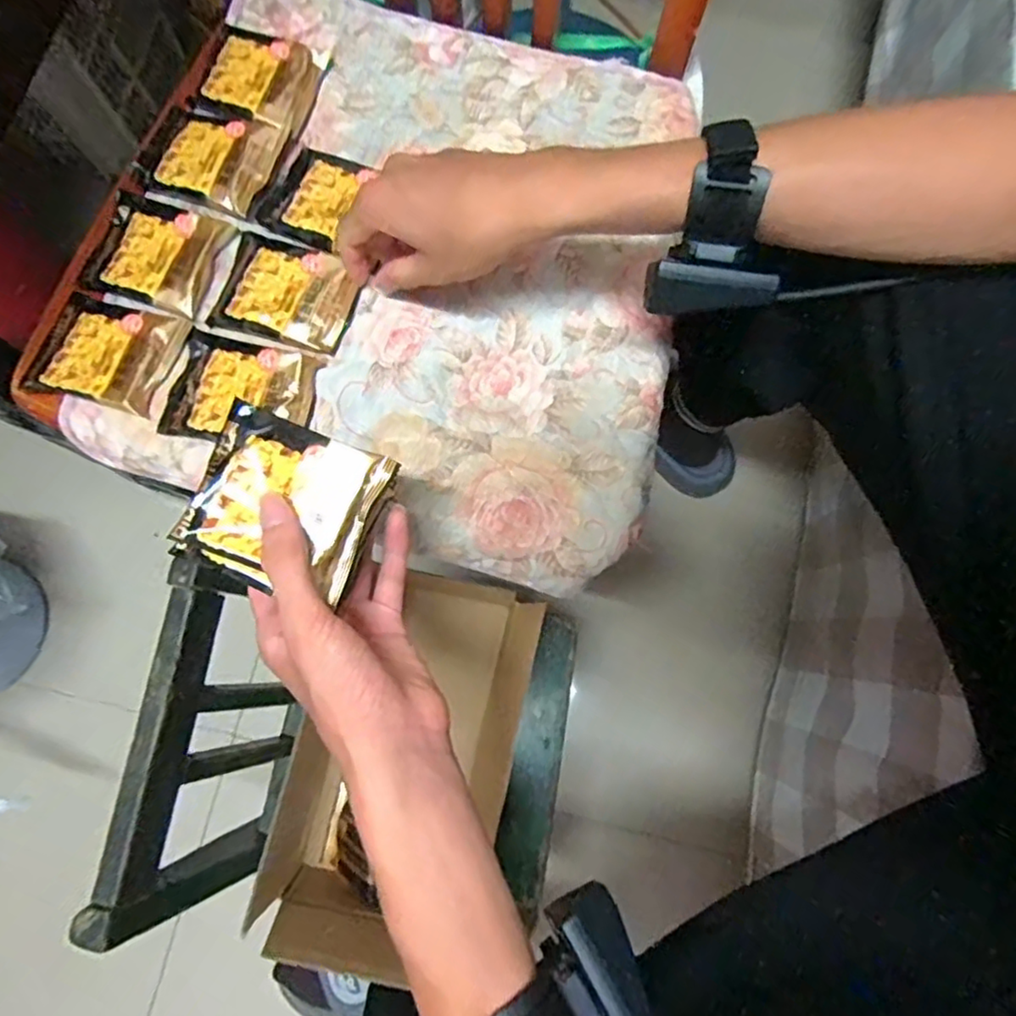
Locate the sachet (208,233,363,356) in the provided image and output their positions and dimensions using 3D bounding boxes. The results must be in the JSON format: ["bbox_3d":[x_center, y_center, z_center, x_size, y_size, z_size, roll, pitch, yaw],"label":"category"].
[{"bbox_3d":[-0.155,-0.152,0.453,0.091,0.014,0.074,17,79,2],"label":"sachet"}]

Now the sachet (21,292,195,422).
[{"bbox_3d":[-0.270,-0.107,0.432,0.086,0.014,0.074,15,79,2],"label":"sachet"}]

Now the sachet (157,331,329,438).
[{"bbox_3d":[-0.181,-0.080,0.434,0.095,0.014,0.074,12,78,1],"label":"sachet"}]

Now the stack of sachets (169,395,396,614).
[{"bbox_3d":[-0.110,-0.001,0.318,0.082,0.020,0.079,21,79,3],"label":"stack of sachets"}]

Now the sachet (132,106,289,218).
[{"bbox_3d":[-0.221,-0.261,0.475,0.098,0.020,0.078,17,79,2],"label":"sachet"}]

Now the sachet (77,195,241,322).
[{"bbox_3d":[-0.247,-0.179,0.451,0.088,0.011,0.074,17,79,2],"label":"sachet"}]

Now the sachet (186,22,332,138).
[{"bbox_3d":[-0.188,-0.328,0.489,0.082,0.011,0.078,19,79,2],"label":"sachet"}]

